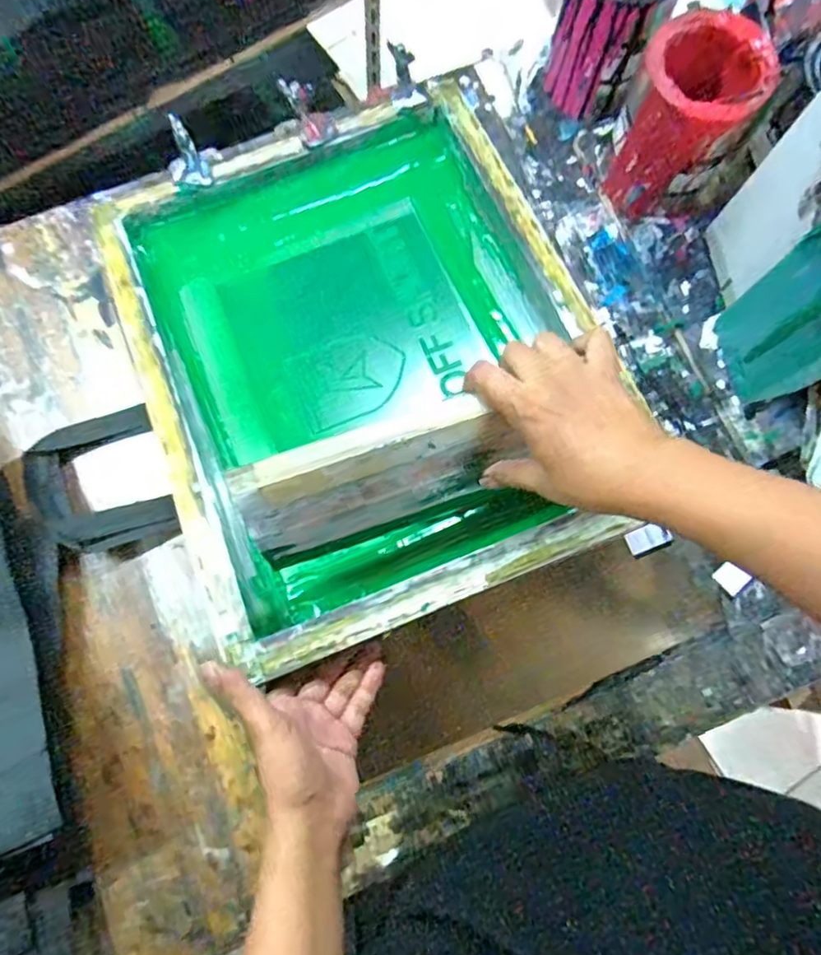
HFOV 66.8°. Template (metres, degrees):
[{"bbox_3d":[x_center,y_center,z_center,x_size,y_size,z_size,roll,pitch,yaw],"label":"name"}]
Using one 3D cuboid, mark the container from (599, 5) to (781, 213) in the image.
[{"bbox_3d":[0.267,-0.331,0.596,0.114,0.175,0.119,0,79,1],"label":"container"}]

